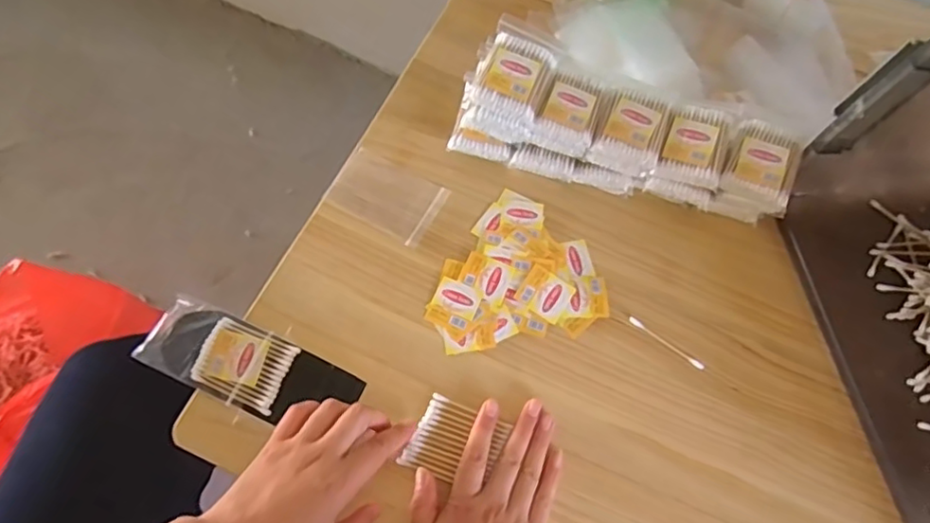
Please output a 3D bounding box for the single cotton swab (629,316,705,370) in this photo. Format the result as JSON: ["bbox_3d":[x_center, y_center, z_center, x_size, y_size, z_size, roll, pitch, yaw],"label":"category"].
[{"bbox_3d":[0.174,0.070,0.533,0.072,0.004,0.007,37,71,12],"label":"single cotton swab"}]

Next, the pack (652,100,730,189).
[{"bbox_3d":[0.203,-0.104,0.545,0.053,0.019,0.073,21,66,4],"label":"pack"}]

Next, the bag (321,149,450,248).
[{"bbox_3d":[-0.072,-0.062,0.579,0.098,0.004,0.070,29,65,5],"label":"bag"}]

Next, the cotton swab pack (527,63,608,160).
[{"bbox_3d":[0.096,-0.136,0.563,0.054,0.029,0.072,20,66,4],"label":"cotton swab pack"}]

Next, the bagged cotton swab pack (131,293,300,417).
[{"bbox_3d":[-0.201,0.075,0.506,0.117,0.011,0.065,23,68,7],"label":"bagged cotton swab pack"}]

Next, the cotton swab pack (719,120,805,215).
[{"bbox_3d":[0.263,-0.087,0.543,0.058,0.016,0.077,25,66,6],"label":"cotton swab pack"}]

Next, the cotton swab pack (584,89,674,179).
[{"bbox_3d":[0.150,-0.117,0.558,0.057,0.030,0.070,20,66,4],"label":"cotton swab pack"}]

